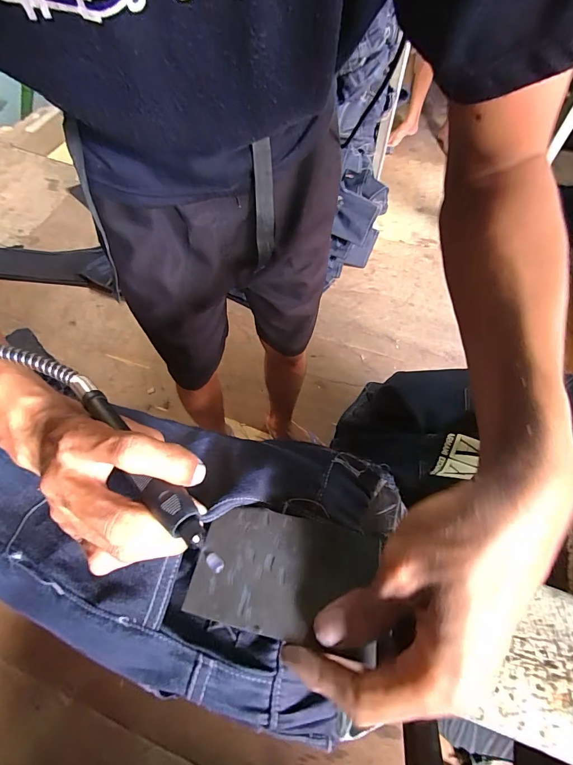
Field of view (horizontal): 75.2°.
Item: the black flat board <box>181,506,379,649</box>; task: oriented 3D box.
[{"bbox_3d":[-0.004,0.115,0.227,0.106,0.006,0.066,5,54,15],"label":"black flat board"}]

